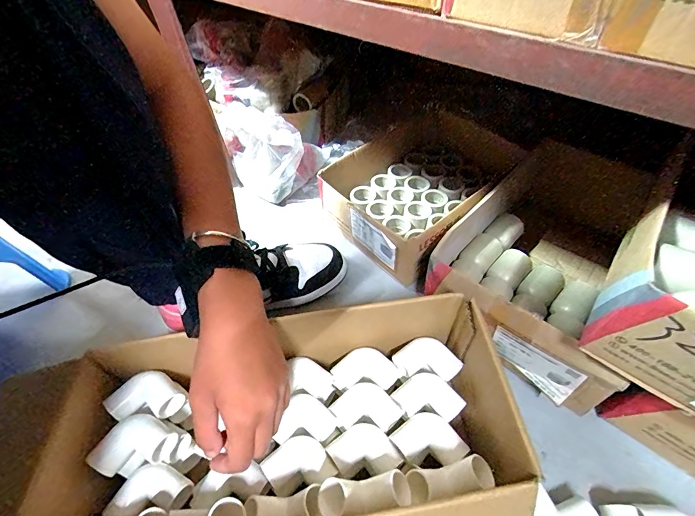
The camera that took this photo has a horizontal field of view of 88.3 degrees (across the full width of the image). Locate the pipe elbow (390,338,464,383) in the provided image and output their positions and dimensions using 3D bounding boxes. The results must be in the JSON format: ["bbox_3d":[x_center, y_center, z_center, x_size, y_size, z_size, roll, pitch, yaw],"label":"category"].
[{"bbox_3d":[0.088,0.112,0.396,0.069,0.023,0.041,3,51,7],"label":"pipe elbow"}]

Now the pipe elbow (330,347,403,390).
[{"bbox_3d":[0.020,0.125,0.403,0.072,0.027,0.035,-1,51,4],"label":"pipe elbow"}]

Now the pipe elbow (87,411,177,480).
[{"bbox_3d":[-0.195,0.173,0.326,0.052,0.023,0.055,22,56,21],"label":"pipe elbow"}]

